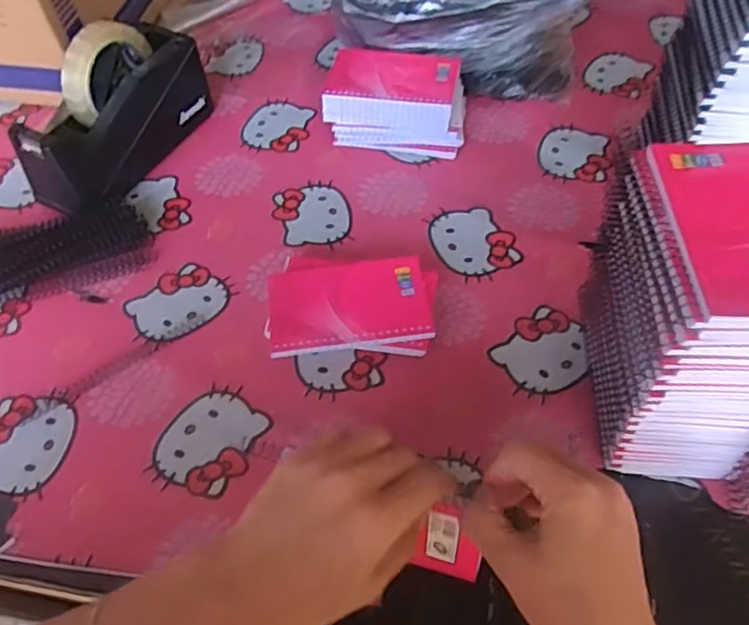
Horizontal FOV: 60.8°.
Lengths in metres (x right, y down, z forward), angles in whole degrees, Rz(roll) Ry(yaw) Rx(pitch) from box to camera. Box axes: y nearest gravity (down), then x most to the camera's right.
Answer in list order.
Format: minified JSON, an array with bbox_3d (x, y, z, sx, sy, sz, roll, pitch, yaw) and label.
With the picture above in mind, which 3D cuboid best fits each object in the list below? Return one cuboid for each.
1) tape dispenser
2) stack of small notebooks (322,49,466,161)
[{"bbox_3d":[-0.251,-0.194,0.619,0.069,0.120,0.205,22,57,17],"label":"tape dispenser"},{"bbox_3d":[0.022,-0.219,0.668,0.143,0.057,0.098,7,54,6],"label":"stack of small notebooks"}]

